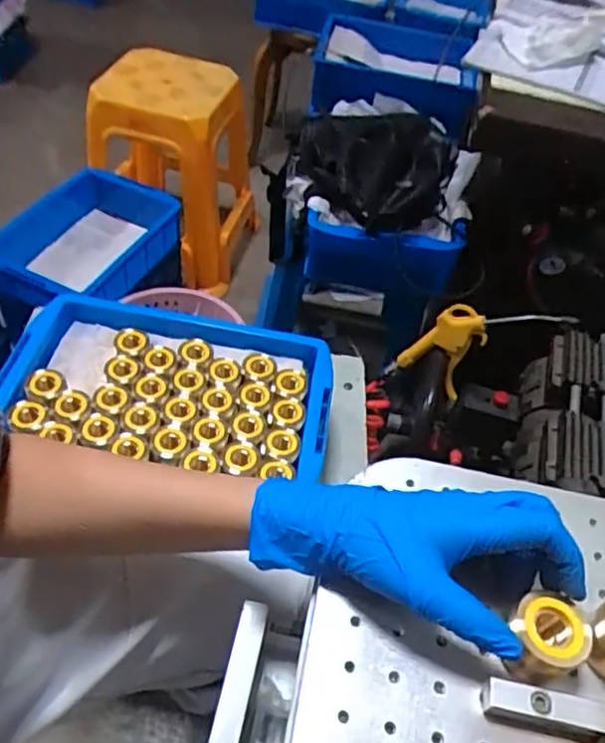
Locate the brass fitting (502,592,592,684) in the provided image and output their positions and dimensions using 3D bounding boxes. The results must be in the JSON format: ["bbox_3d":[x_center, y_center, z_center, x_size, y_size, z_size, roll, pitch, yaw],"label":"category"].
[{"bbox_3d":[0.131,0.143,0.333,0.034,0.044,0.037,3,49,-3],"label":"brass fitting"}]

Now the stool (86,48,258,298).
[{"bbox_3d":[-0.282,-0.482,1.480,0.308,0.432,0.359,22,50,10],"label":"stool"}]

